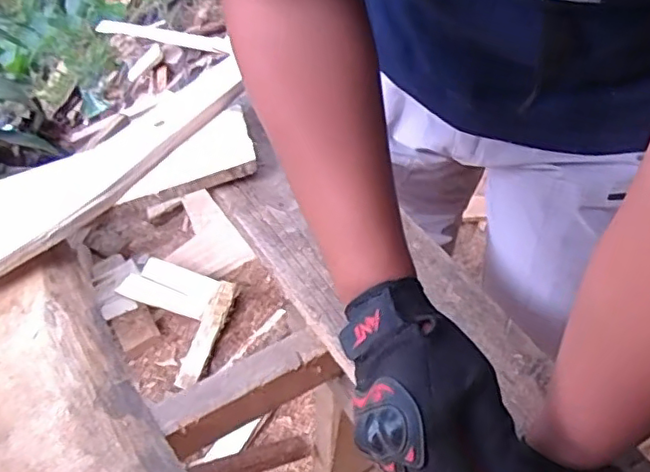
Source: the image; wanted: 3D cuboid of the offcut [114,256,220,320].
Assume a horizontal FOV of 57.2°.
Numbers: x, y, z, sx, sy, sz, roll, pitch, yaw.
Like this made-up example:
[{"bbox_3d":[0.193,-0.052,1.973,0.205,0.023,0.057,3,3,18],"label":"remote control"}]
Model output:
[{"bbox_3d":[-0.350,0.113,1.357,0.198,0.026,0.121,15,48,3],"label":"offcut"}]

